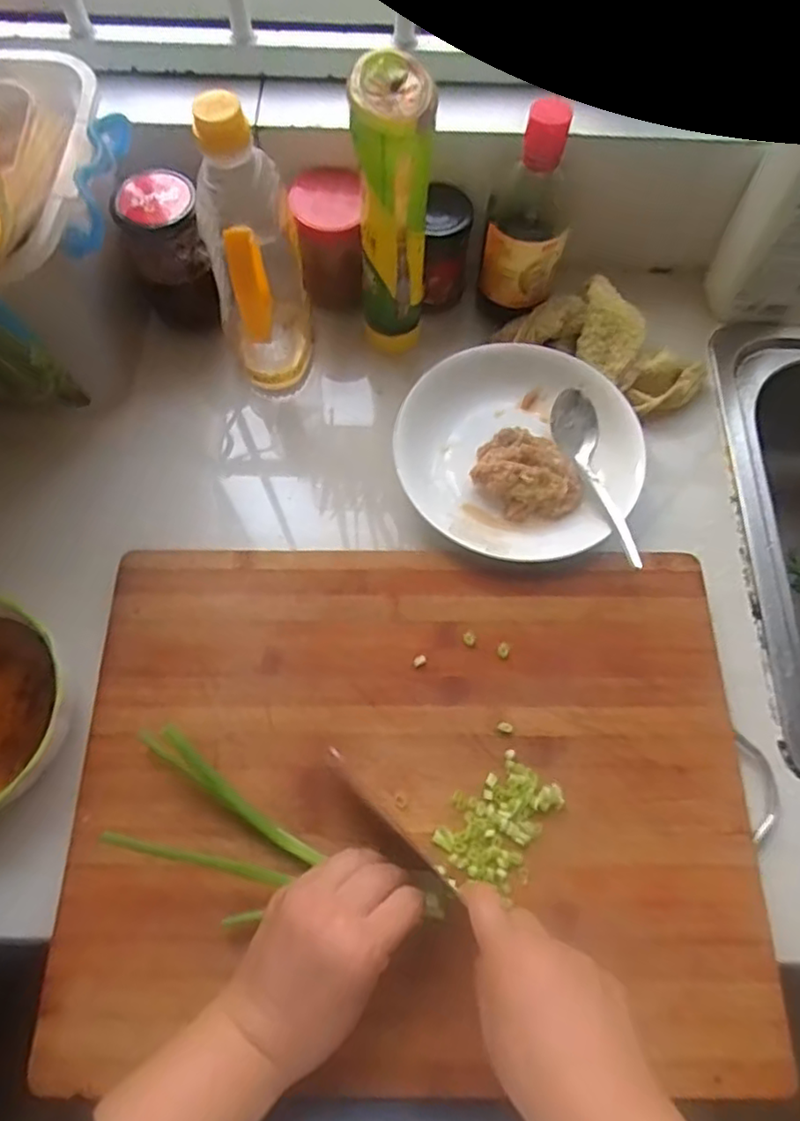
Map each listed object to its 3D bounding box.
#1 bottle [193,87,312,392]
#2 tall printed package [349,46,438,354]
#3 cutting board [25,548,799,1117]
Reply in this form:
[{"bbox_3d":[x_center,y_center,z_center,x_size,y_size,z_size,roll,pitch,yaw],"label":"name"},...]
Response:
[{"bbox_3d":[-0.114,-0.229,0.490,0.072,0.222,0.060,-13,69,-6],"label":"bottle"},{"bbox_3d":[-0.004,-0.251,0.492,0.053,0.225,0.063,1,68,-1],"label":"tall printed package"},{"bbox_3d":[0.010,0.152,0.428,0.447,0.019,0.334,1,67,1],"label":"cutting board"}]

